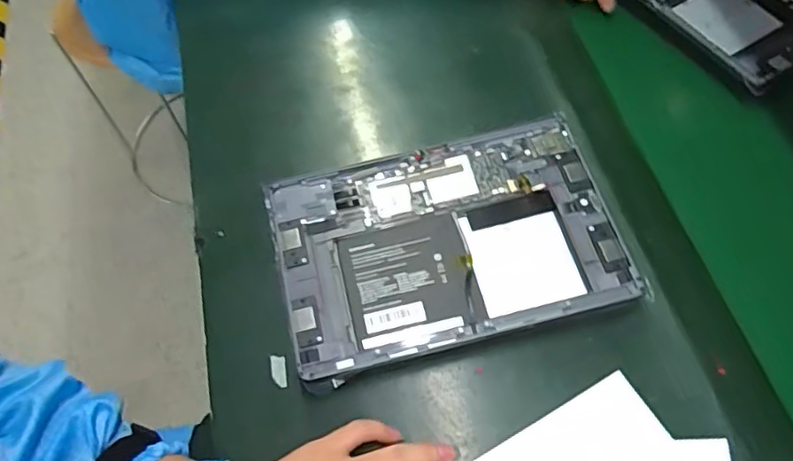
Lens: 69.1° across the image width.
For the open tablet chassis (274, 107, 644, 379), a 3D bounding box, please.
[{"bbox_3d":[0.038,0.007,0.450,0.256,0.009,0.167,-14,63,-4],"label":"open tablet chassis"}]

